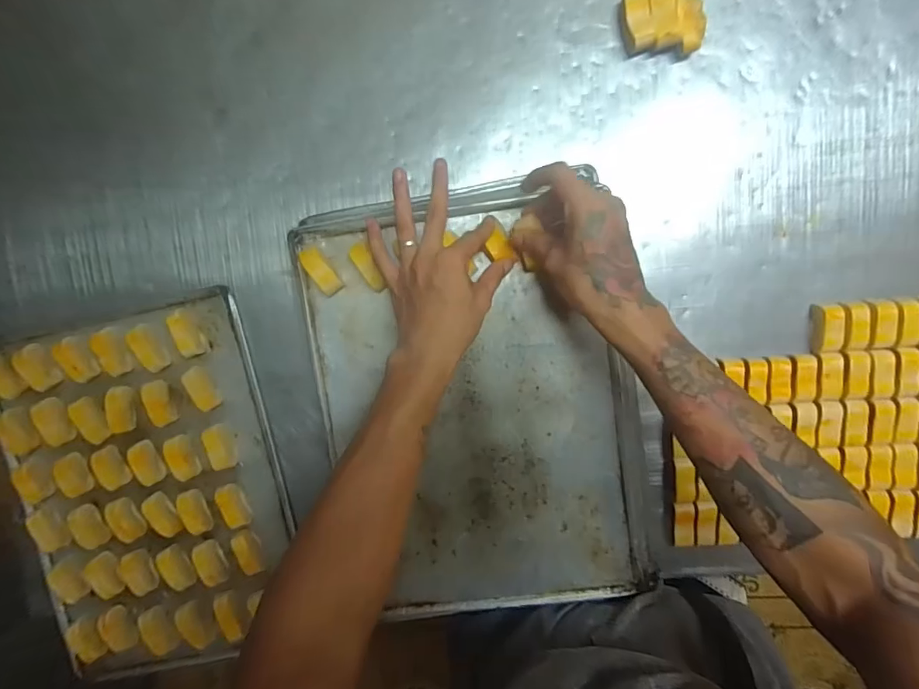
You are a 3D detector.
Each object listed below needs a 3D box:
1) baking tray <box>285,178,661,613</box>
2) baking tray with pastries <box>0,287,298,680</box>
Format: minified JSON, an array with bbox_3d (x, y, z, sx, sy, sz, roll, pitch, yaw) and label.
[{"bbox_3d":[0.017,0.068,0.521,0.330,0.040,0.466,-10,97,6],"label":"baking tray"},{"bbox_3d":[-0.382,0.186,0.586,0.325,0.045,0.451,-13,96,6],"label":"baking tray with pastries"}]

